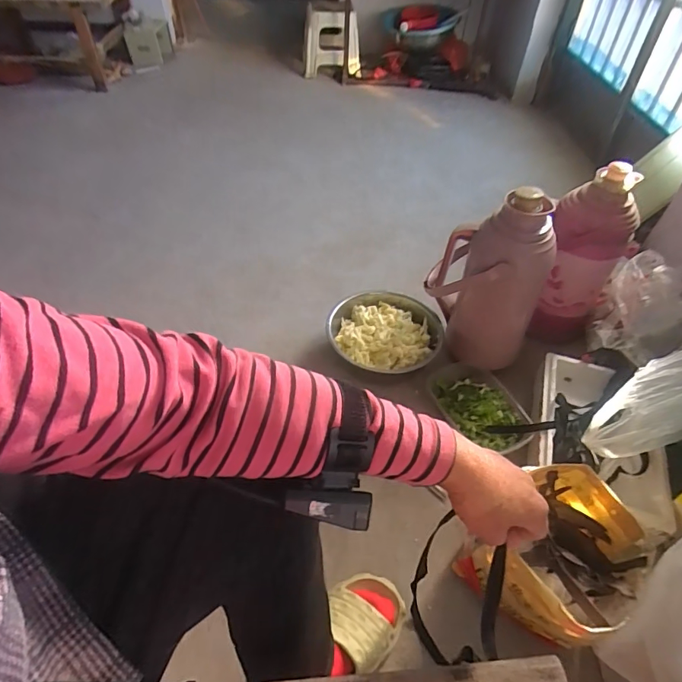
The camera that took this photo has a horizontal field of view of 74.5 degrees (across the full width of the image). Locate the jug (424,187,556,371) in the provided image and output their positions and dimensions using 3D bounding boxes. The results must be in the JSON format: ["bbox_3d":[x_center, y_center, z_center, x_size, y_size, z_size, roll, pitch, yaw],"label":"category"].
[{"bbox_3d":[0.272,-0.106,0.845,0.189,0.336,0.136,6,48,4],"label":"jug"}]

